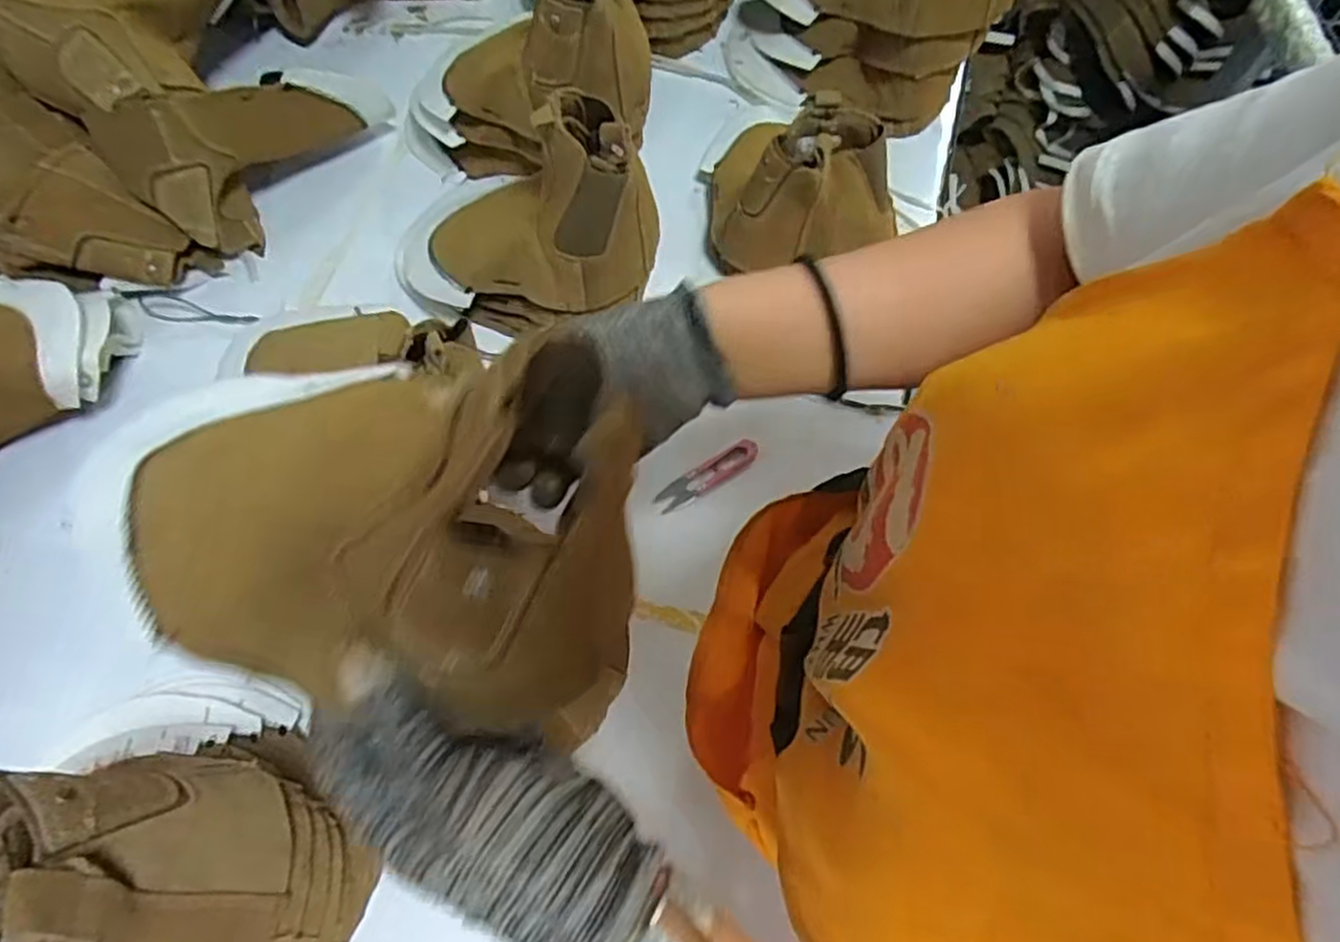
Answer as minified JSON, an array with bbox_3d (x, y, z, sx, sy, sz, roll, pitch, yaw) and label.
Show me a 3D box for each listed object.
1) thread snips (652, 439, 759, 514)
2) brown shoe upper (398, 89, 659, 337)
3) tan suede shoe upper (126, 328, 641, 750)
[{"bbox_3d":[0.033,0.004,0.665,0.099,0.006,0.024,-30,70,-12],"label":"thread snips"},{"bbox_3d":[-0.133,-0.210,0.652,0.233,0.177,0.116,-4,67,-2],"label":"brown shoe upper"},{"bbox_3d":[-0.123,0.008,0.298,0.210,0.138,0.150,22,69,9],"label":"tan suede shoe upper"}]

